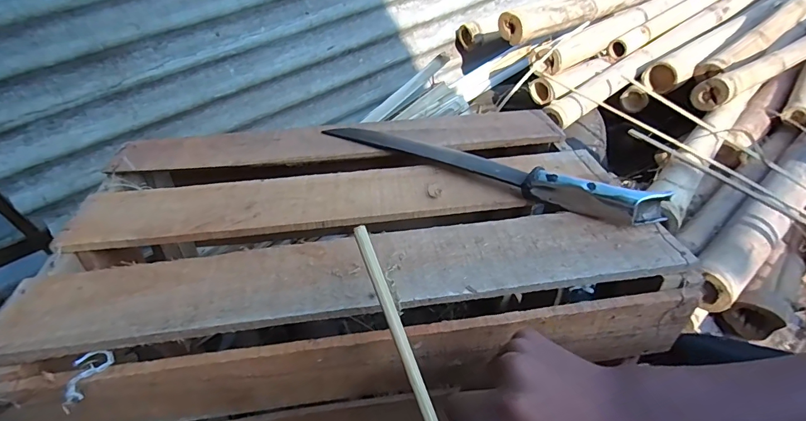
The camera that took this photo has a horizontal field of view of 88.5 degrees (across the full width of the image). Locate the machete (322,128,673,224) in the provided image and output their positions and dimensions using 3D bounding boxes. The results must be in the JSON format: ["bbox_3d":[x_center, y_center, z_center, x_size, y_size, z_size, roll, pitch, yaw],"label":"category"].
[{"bbox_3d":[0.076,-0.058,0.473,0.391,0.028,0.038,19,46,28],"label":"machete"}]

